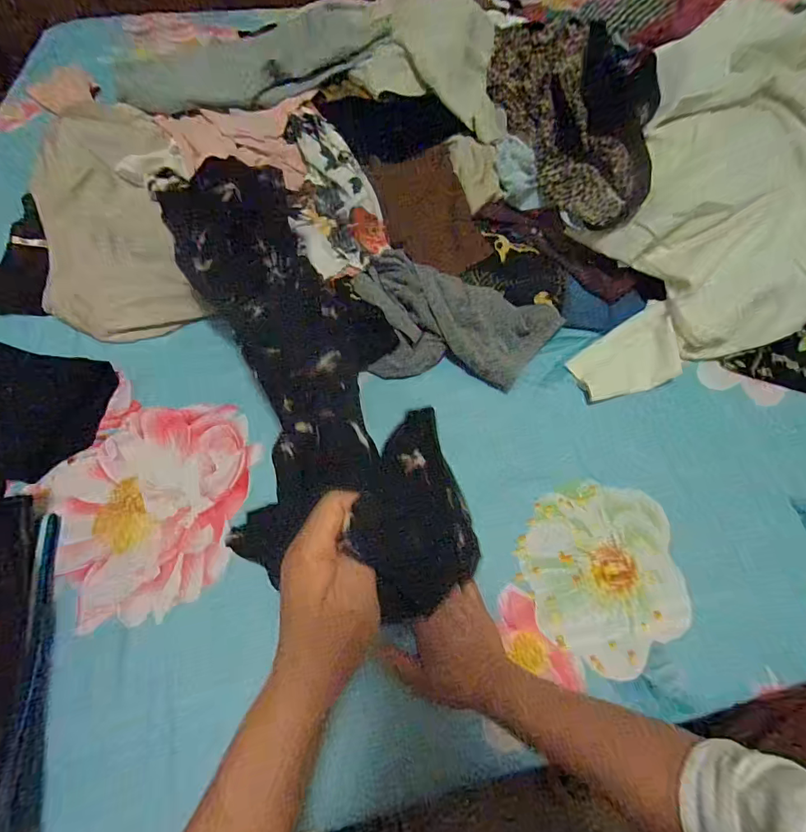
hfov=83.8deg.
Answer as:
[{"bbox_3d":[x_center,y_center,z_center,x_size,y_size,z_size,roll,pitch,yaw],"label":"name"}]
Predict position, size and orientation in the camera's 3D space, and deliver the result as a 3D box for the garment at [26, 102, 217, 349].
[{"bbox_3d":[-0.441,-0.308,0.681,0.202,0.049,0.435,-17,73,-12],"label":"garment"}]

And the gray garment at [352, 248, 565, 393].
[{"bbox_3d":[0.057,-0.117,0.589,0.269,0.065,0.161,17,59,8],"label":"gray garment"}]

